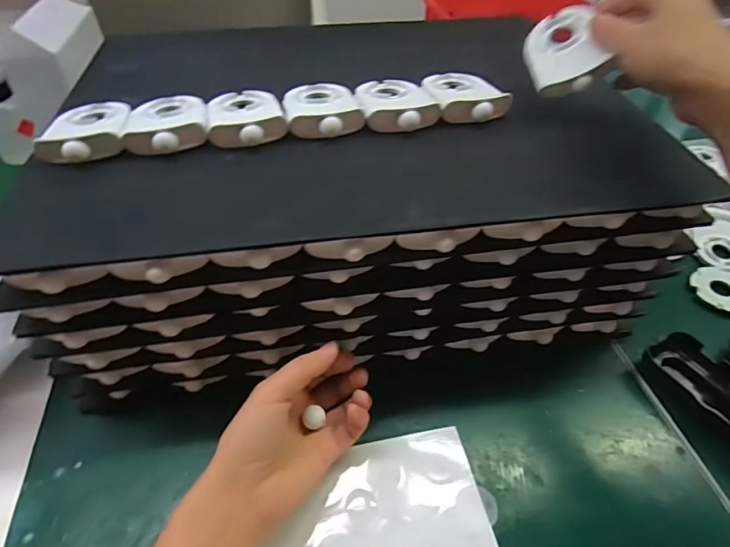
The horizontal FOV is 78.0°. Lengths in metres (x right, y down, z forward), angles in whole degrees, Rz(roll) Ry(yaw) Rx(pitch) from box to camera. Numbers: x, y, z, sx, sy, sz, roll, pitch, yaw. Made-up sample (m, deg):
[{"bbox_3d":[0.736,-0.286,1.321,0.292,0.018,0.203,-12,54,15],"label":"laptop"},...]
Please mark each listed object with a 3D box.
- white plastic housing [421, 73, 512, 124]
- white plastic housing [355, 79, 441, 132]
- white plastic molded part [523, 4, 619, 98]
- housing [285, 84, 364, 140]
[{"bbox_3d":[0.083,-0.154,0.380,0.058,0.015,0.081,-5,47,-5],"label":"white plastic housing"},{"bbox_3d":[0.025,-0.144,0.371,0.058,0.015,0.083,-7,47,-7],"label":"white plastic housing"},{"bbox_3d":[0.160,-0.182,0.366,0.055,0.010,0.092,-17,57,30],"label":"white plastic molded part"},{"bbox_3d":[-0.036,-0.137,0.365,0.057,0.015,0.082,-9,47,-9],"label":"housing"}]

